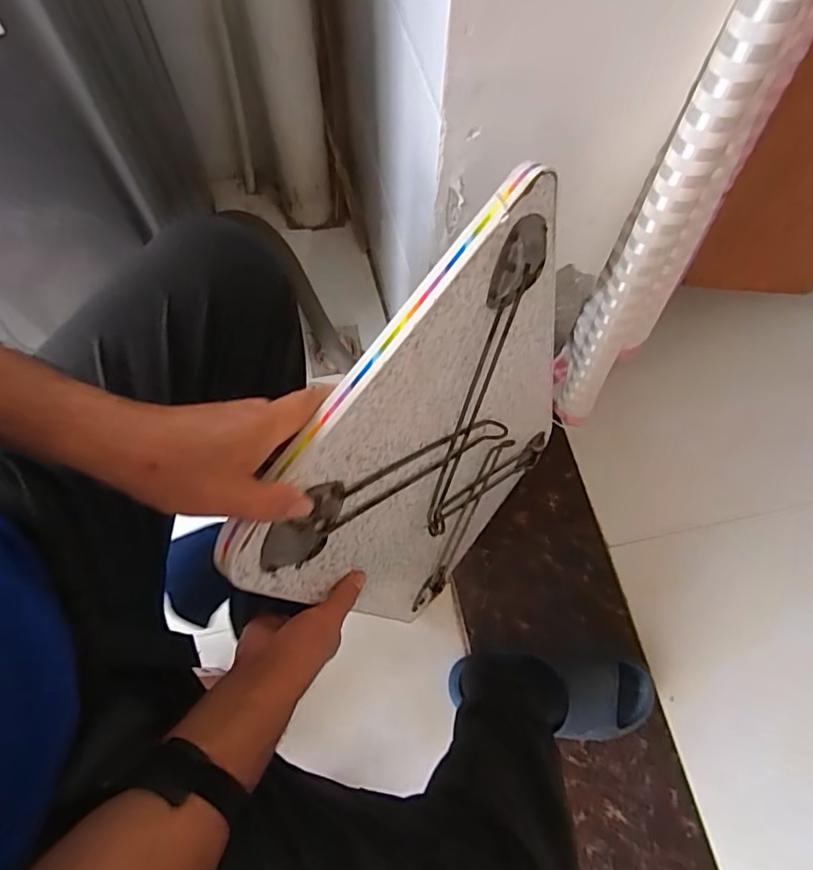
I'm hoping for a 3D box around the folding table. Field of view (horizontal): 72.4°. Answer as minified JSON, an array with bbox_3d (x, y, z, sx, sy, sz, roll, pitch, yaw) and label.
[{"bbox_3d":[0.056,0.044,0.647,0.032,0.597,0.373,34,81,21],"label":"folding table"}]

